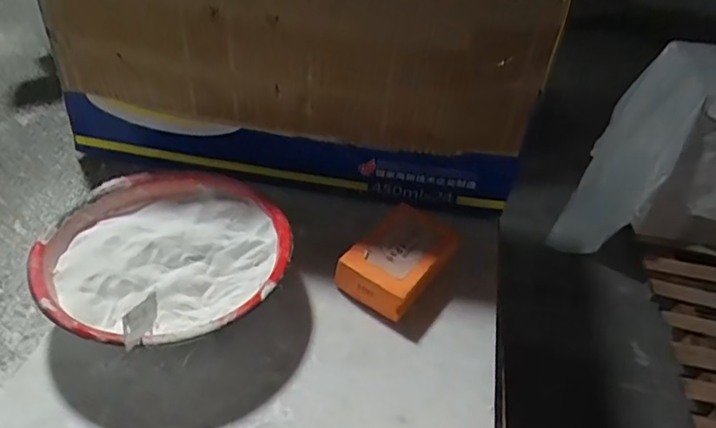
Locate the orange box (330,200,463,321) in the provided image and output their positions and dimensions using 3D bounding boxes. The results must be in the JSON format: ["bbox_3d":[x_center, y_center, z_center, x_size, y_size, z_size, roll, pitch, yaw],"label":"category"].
[{"bbox_3d":[0.035,0.034,0.447,0.066,0.034,0.100,27,44,22],"label":"orange box"}]

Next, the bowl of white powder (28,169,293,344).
[{"bbox_3d":[-0.135,0.040,0.407,0.161,0.055,0.162,3,40,-3],"label":"bowl of white powder"}]

